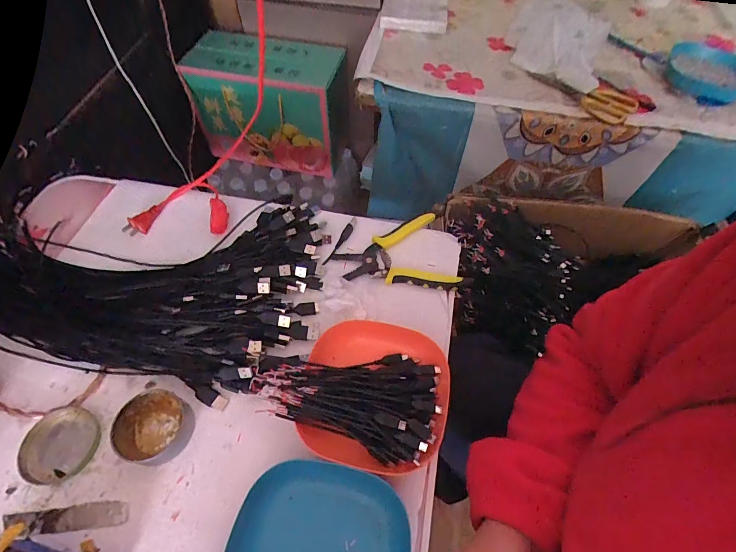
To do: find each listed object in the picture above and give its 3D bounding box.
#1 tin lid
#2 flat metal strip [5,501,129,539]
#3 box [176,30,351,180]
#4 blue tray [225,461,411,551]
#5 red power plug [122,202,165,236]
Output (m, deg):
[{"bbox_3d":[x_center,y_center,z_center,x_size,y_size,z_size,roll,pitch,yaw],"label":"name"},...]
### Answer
[{"bbox_3d":[-0.293,0.159,0.364,0.064,0.011,0.064,1,58,-2],"label":"tin lid"},{"bbox_3d":[-0.263,0.211,0.333,0.103,0.008,0.019,-4,58,-5],"label":"flat metal strip"},{"bbox_3d":[-0.210,-0.388,0.890,0.326,0.235,0.150,15,59,7],"label":"box"},{"bbox_3d":[-0.041,0.225,0.303,0.145,0.036,0.133,10,58,4],"label":"blue tray"},{"bbox_3d":[-0.294,-0.077,0.506,0.027,0.011,0.059,26,61,13],"label":"red power plug"}]

